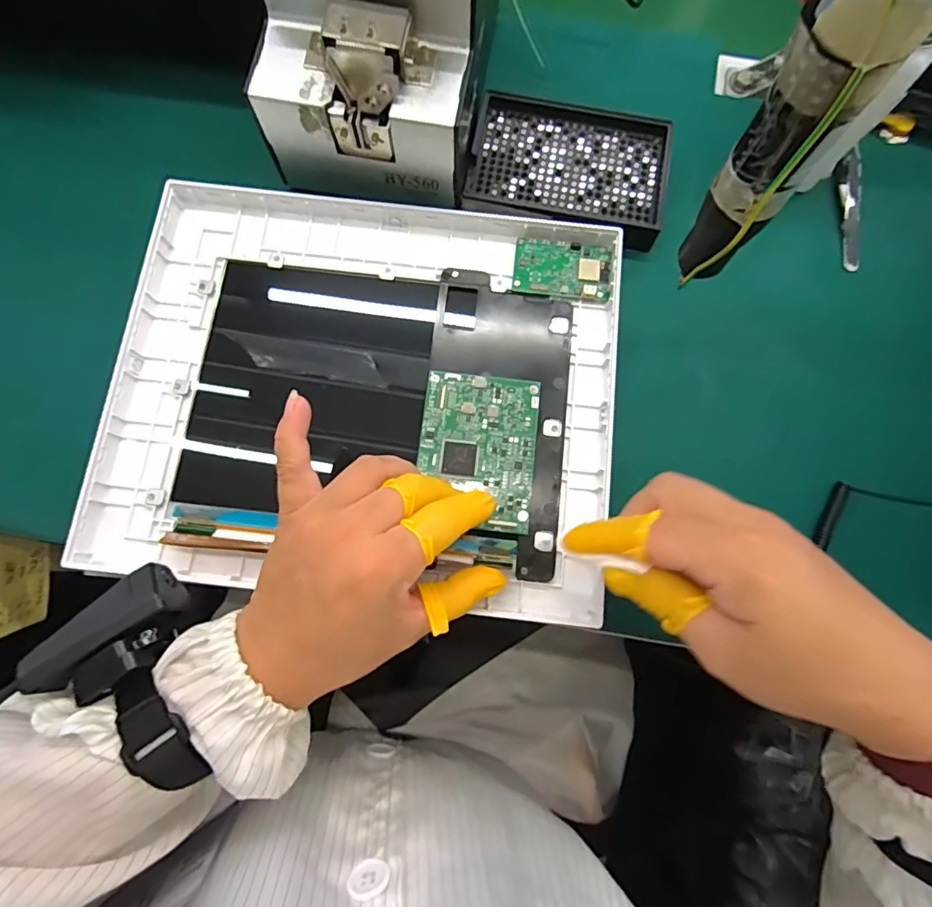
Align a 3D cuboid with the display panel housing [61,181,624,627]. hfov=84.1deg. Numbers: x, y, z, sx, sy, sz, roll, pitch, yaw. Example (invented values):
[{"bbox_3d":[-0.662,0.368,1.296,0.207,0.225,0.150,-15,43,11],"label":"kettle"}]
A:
[{"bbox_3d":[-0.060,-0.040,0.329,0.303,0.031,0.248,7,77,0],"label":"display panel housing"}]

